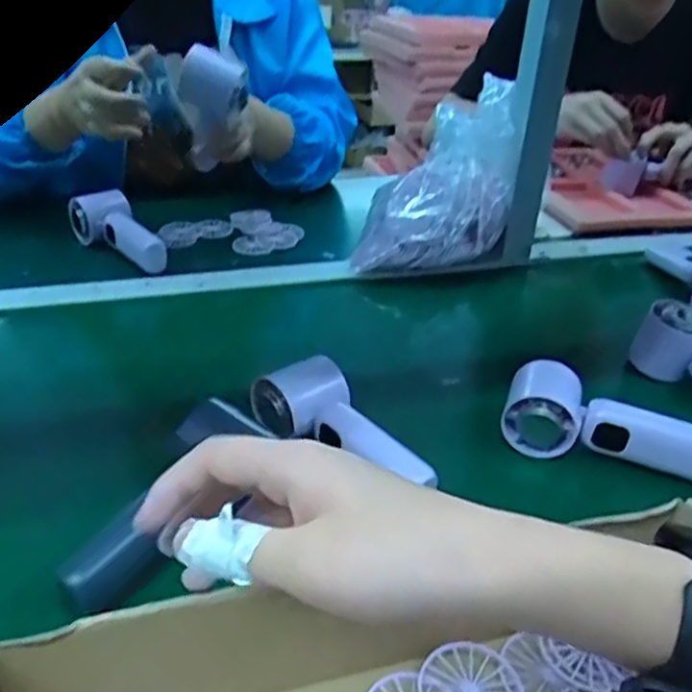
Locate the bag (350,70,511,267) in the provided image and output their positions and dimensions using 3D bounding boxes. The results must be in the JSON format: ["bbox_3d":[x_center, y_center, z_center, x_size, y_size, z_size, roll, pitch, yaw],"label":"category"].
[{"bbox_3d":[0.104,-0.198,0.773,0.156,0.171,0.182,7,32,4],"label":"bag"}]

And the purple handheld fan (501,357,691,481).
[{"bbox_3d":[0.192,0.066,0.501,0.152,0.062,0.049,18,34,21],"label":"purple handheld fan"}]

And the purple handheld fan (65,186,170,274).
[{"bbox_3d":[-0.251,-0.124,0.753,0.054,0.053,0.133,-19,39,-33],"label":"purple handheld fan"}]

